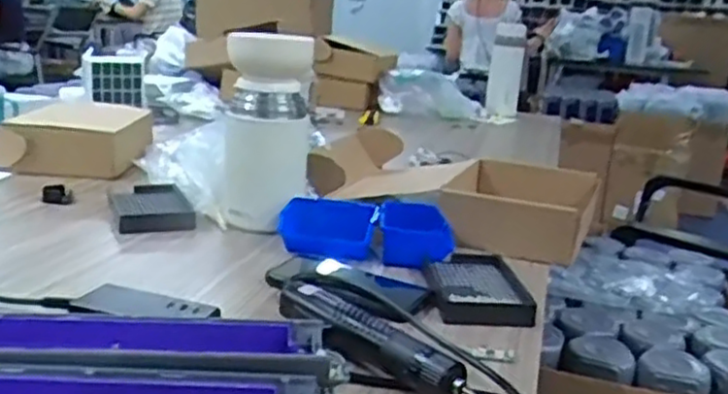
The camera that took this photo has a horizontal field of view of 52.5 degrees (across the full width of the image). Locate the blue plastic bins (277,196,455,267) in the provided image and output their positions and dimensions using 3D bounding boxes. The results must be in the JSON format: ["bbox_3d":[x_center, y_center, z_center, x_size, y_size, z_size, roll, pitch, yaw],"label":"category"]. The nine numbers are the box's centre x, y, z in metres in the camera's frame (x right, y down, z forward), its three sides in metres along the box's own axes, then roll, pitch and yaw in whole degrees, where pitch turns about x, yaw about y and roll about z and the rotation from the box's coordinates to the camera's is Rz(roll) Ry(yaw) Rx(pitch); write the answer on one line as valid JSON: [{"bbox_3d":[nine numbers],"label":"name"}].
[{"bbox_3d":[0.003,0.036,0.876,0.205,0.043,0.118,0,16,-2],"label":"blue plastic bins"}]

